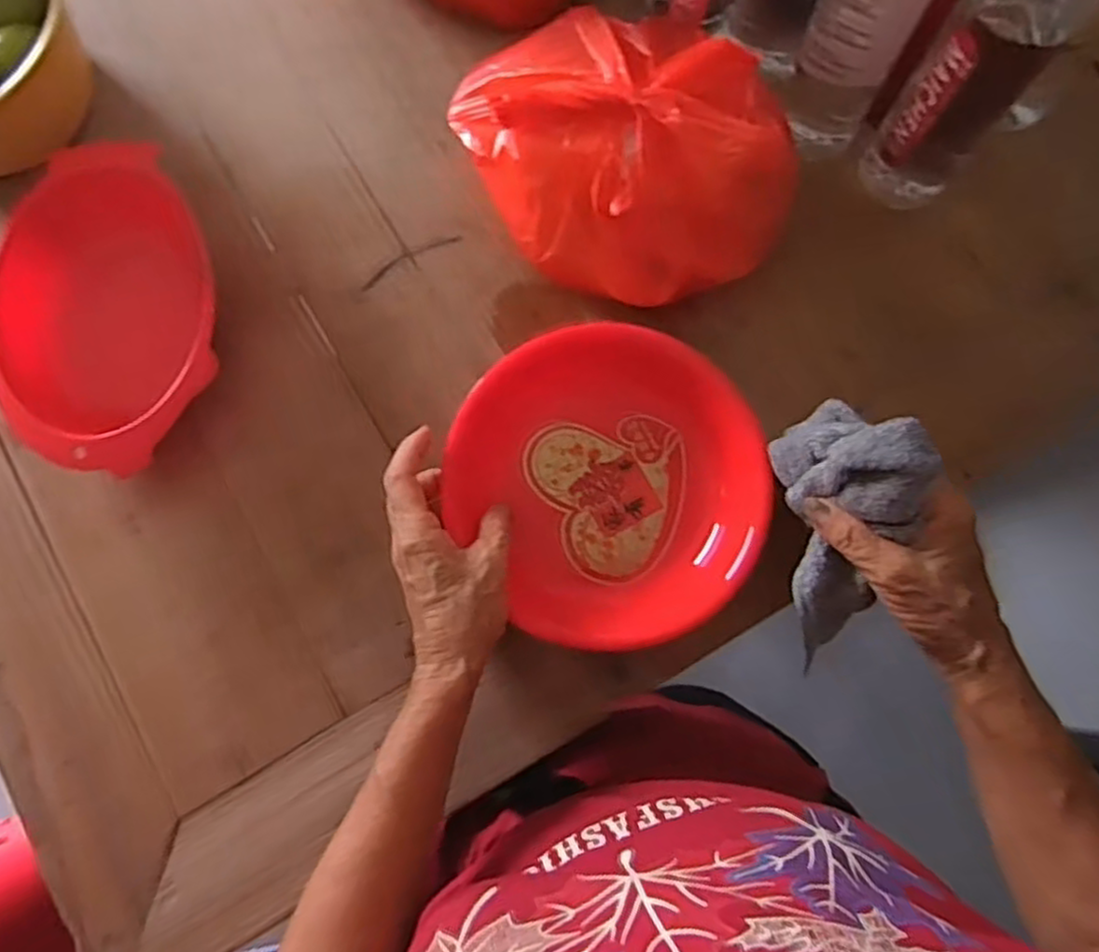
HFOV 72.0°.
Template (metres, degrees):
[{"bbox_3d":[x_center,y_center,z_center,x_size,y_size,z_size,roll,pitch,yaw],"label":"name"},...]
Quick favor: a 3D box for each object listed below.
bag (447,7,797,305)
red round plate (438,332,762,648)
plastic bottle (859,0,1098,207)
[{"bbox_3d":[0.051,-0.214,0.492,0.180,0.098,0.209,-26,78,-5],"label":"bag"},{"bbox_3d":[0.031,0.006,0.456,0.185,0.049,0.179,0,77,0],"label":"red round plate"},{"bbox_3d":[0.244,-0.234,0.423,0.062,0.221,0.053,33,79,7],"label":"plastic bottle"}]

